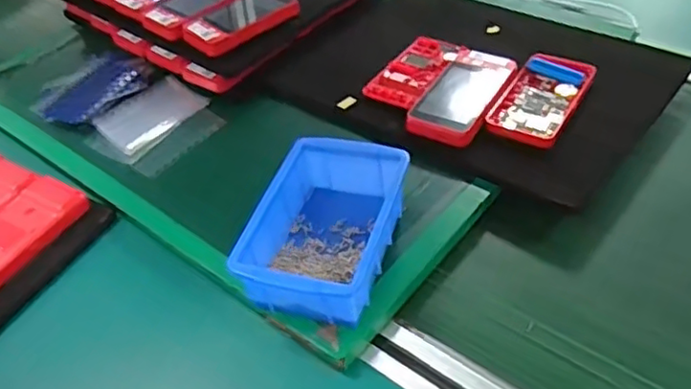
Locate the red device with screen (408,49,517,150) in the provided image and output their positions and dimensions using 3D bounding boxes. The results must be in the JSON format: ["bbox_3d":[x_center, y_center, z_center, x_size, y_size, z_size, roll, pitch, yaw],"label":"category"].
[{"bbox_3d":[0.112,-0.094,0.604,0.068,0.018,0.135,20,51,25],"label":"red device with screen"}]

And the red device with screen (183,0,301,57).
[{"bbox_3d":[-0.112,-0.188,0.679,0.122,0.013,0.055,-38,71,-26],"label":"red device with screen"}]

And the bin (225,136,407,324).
[{"bbox_3d":[-0.012,0.027,0.487,0.096,0.059,0.148,9,47,17],"label":"bin"}]

